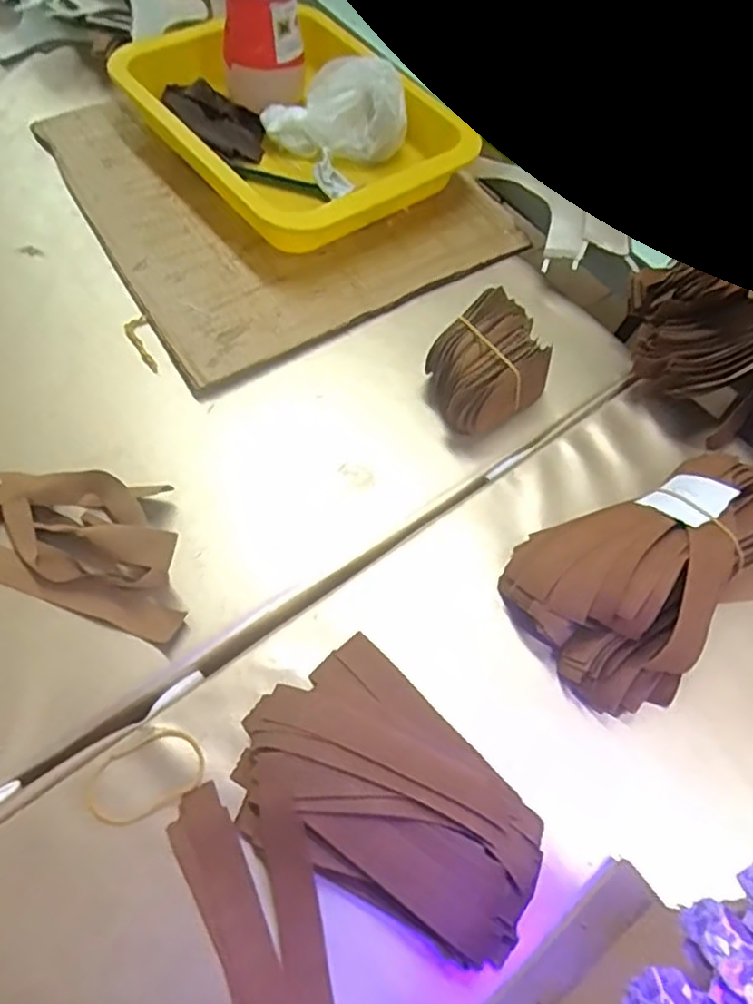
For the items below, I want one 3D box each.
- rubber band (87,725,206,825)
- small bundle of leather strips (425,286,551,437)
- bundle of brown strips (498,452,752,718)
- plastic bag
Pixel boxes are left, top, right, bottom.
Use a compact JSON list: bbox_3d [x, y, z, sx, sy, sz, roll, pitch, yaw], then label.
[{"bbox_3d":[-0.106,0.125,0.314,0.052,0.004,0.034,-28,66,-18],"label":"rubber band"},{"bbox_3d":[0.069,-0.085,0.427,0.074,0.050,0.057,-30,67,-19],"label":"small bundle of leather strips"},{"bbox_3d":[0.156,0.032,0.365,0.161,0.046,0.097,-28,66,-19],"label":"bundle of brown strips"},{"bbox_3d":[-0.030,-0.292,0.531,0.083,0.058,0.092,40,65,17],"label":"plastic bag"}]

